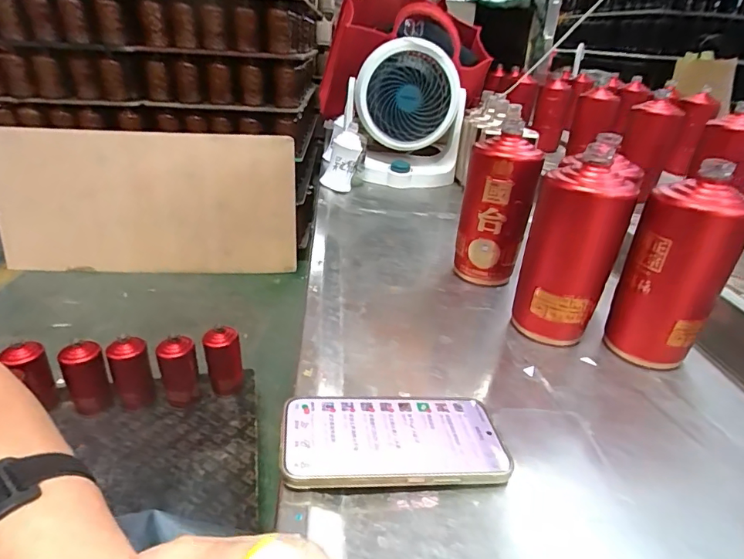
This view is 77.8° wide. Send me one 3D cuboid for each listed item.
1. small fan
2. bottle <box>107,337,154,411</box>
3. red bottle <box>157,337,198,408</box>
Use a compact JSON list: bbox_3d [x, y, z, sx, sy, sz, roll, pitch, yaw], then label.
[{"bbox_3d":[0.070,-0.322,0.917,0.216,0.247,0.125,7,28,6],"label":"small fan"},{"bbox_3d":[-0.557,0.208,1.068,0.080,0.166,0.084,-13,32,-29],"label":"bottle"},{"bbox_3d":[-0.448,0.218,1.074,0.078,0.177,0.062,-10,30,-25],"label":"red bottle"}]

